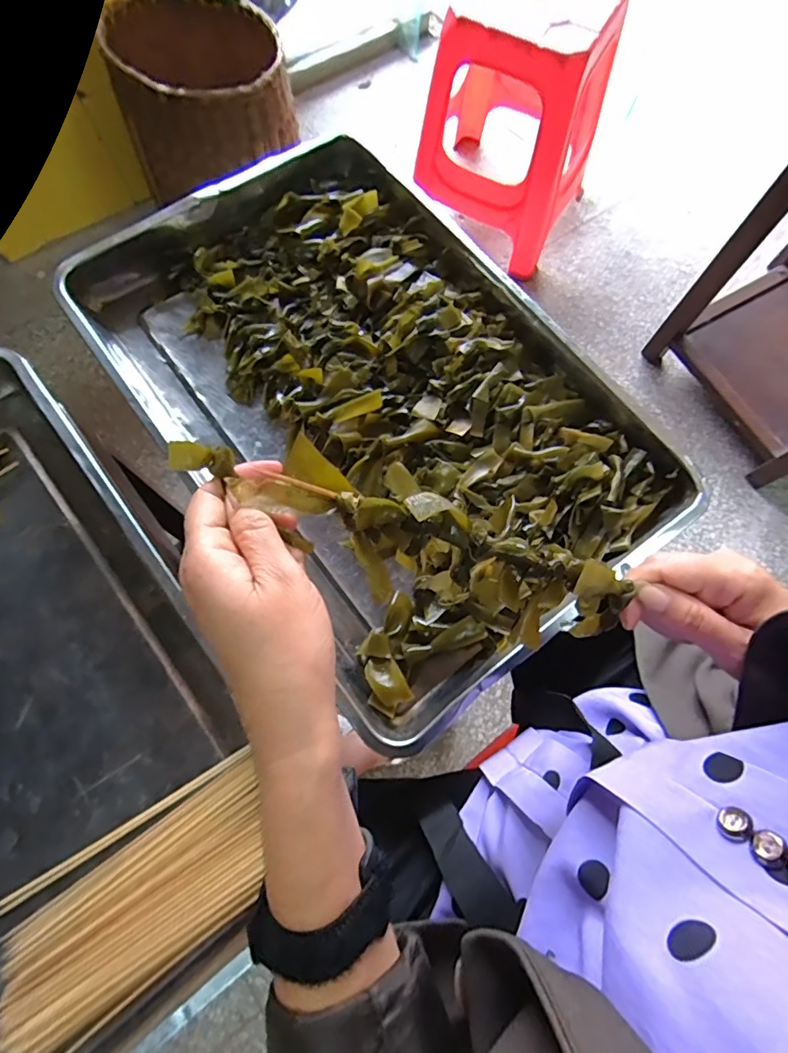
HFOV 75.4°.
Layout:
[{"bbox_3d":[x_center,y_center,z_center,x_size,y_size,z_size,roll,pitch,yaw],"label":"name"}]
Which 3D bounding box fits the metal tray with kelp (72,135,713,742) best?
[{"bbox_3d":[-0.032,-0.143,0.526,0.390,0.054,0.603,-36,77,-11],"label":"metal tray with kelp"}]

